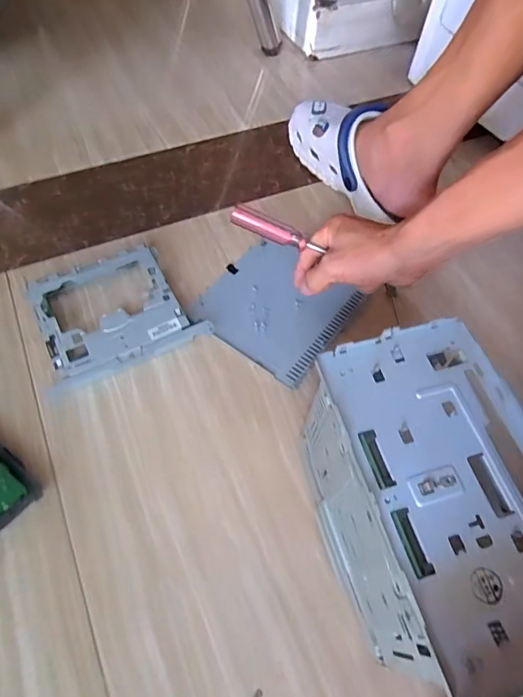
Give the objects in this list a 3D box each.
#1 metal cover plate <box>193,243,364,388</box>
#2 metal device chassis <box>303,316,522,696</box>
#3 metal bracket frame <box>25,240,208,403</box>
[{"bbox_3d":[0.017,-0.052,0.523,0.155,0.017,0.148,34,63,16],"label":"metal cover plate"},{"bbox_3d":[0.116,0.112,0.317,0.116,0.132,0.209,-13,61,-11],"label":"metal device chassis"},{"bbox_3d":[-0.160,-0.037,0.485,0.157,0.034,0.141,-24,63,-17],"label":"metal bracket frame"}]

